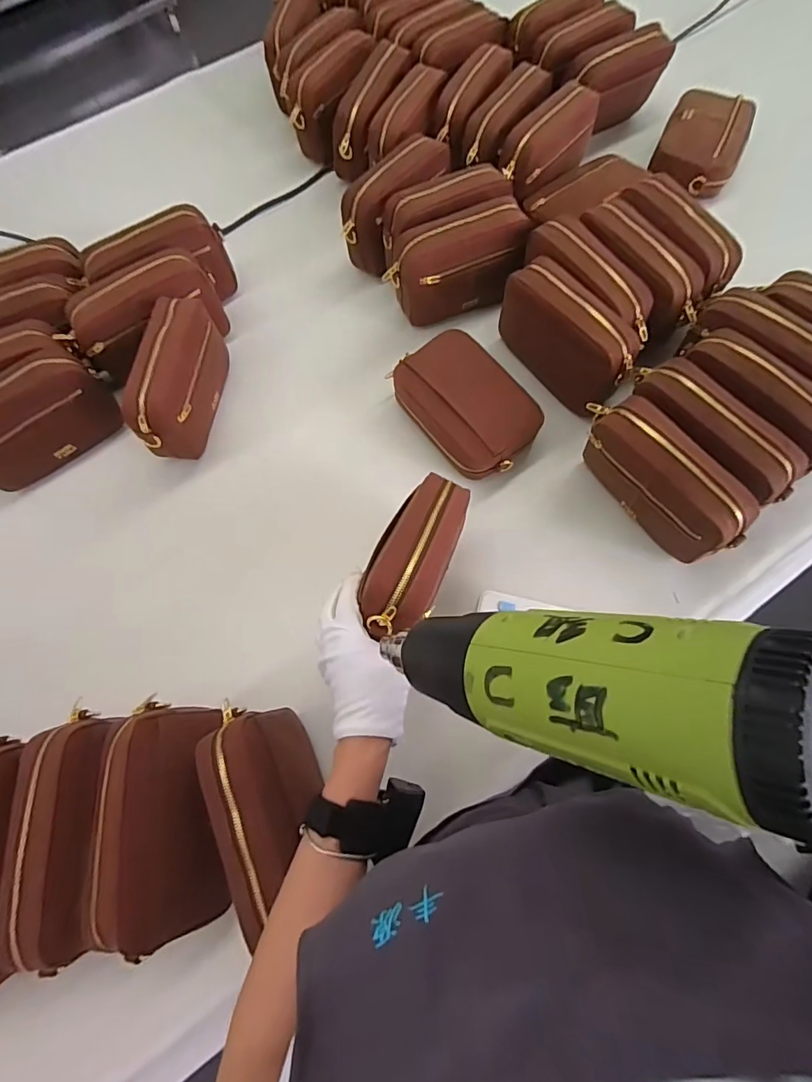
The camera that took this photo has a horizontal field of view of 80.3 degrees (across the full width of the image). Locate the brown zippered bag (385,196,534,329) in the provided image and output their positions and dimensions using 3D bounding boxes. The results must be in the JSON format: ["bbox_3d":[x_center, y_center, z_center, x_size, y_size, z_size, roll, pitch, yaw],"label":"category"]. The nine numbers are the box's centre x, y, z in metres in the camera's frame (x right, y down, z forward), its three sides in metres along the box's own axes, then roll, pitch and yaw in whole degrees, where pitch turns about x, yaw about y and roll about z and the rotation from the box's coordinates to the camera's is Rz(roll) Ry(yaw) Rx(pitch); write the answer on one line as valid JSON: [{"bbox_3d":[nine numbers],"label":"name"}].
[{"bbox_3d":[0.071,-0.381,0.685,0.190,0.133,0.057,-14,70,-3],"label":"brown zippered bag"}]

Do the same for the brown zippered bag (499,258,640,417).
[{"bbox_3d":[0.207,-0.263,0.629,0.071,0.108,0.192,-32,72,-10],"label":"brown zippered bag"}]

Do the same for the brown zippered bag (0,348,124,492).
[{"bbox_3d":[-0.504,-0.164,0.647,0.203,0.113,0.076,-41,73,-12],"label":"brown zippered bag"}]

